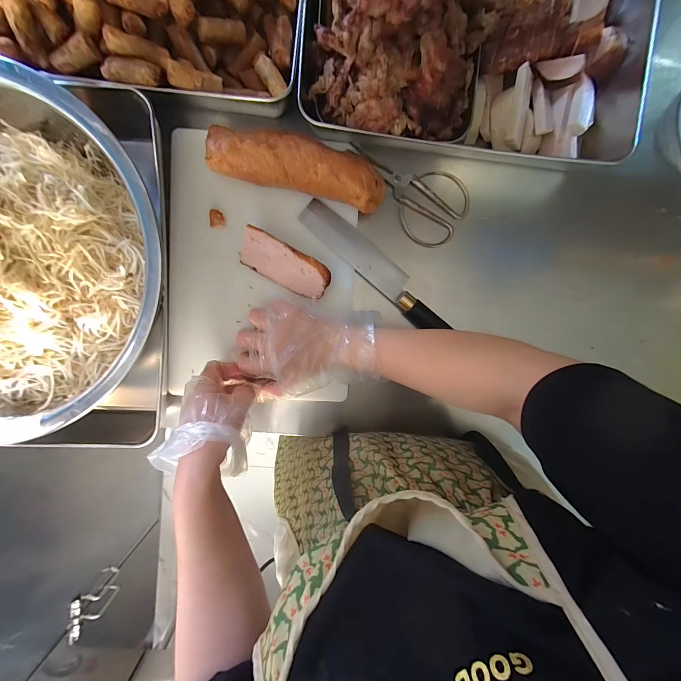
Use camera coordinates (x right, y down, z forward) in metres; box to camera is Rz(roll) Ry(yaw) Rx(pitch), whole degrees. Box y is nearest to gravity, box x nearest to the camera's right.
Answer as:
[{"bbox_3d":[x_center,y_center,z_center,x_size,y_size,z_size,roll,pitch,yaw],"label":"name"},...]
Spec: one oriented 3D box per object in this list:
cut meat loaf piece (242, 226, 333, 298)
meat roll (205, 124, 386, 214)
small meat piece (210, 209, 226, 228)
[{"bbox_3d":[-0.069,-0.099,0.397,0.117,0.023,0.053,28,124,-4],"label":"cut meat loaf piece"},{"bbox_3d":[-0.050,-0.210,0.379,0.211,0.061,0.058,12,94,-4],"label":"meat roll"},{"bbox_3d":[-0.163,-0.161,0.406,0.019,0.009,0.023,5,94,-4],"label":"small meat piece"}]

